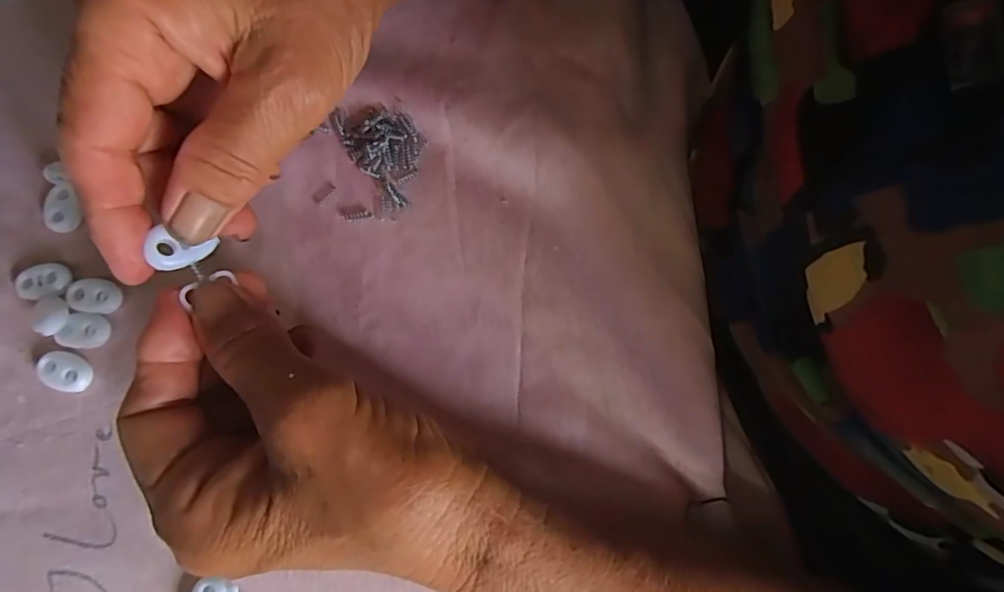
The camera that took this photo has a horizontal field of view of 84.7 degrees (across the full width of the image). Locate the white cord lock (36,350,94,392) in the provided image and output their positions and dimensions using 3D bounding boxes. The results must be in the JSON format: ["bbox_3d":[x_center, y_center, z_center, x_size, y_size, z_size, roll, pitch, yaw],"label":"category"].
[{"bbox_3d":[-0.187,0.032,0.236,0.021,0.007,0.014,22,80,3],"label":"white cord lock"}]

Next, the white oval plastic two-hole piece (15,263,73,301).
[{"bbox_3d":[-0.201,-0.006,0.242,0.023,0.005,0.015,-20,81,-5],"label":"white oval plastic two-hole piece"}]

